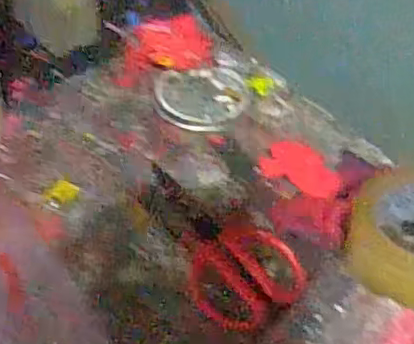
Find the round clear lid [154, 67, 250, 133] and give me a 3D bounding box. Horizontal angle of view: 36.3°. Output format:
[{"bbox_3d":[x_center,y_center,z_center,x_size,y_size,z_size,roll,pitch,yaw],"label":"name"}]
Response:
[{"bbox_3d":[-0.004,-0.077,0.654,0.096,0.010,0.088,1,47,-1],"label":"round clear lid"}]

